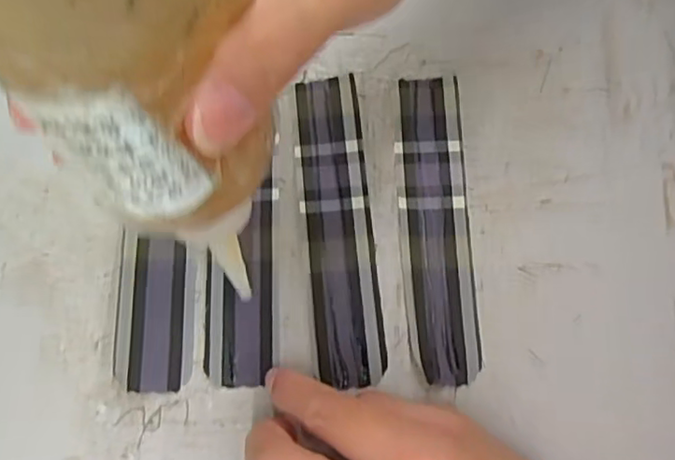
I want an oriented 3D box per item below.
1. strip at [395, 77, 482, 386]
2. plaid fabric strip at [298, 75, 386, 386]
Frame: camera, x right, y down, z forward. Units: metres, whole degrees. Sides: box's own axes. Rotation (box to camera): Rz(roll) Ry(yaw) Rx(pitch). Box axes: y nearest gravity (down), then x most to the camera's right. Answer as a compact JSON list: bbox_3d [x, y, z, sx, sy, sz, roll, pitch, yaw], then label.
[{"bbox_3d":[0.044,-0.004,0.275,0.031,0.005,0.140,-1,75,-2],"label":"strip"},{"bbox_3d":[0.000,-0.004,0.275,0.032,0.004,0.138,-5,77,-3],"label":"plaid fabric strip"}]

